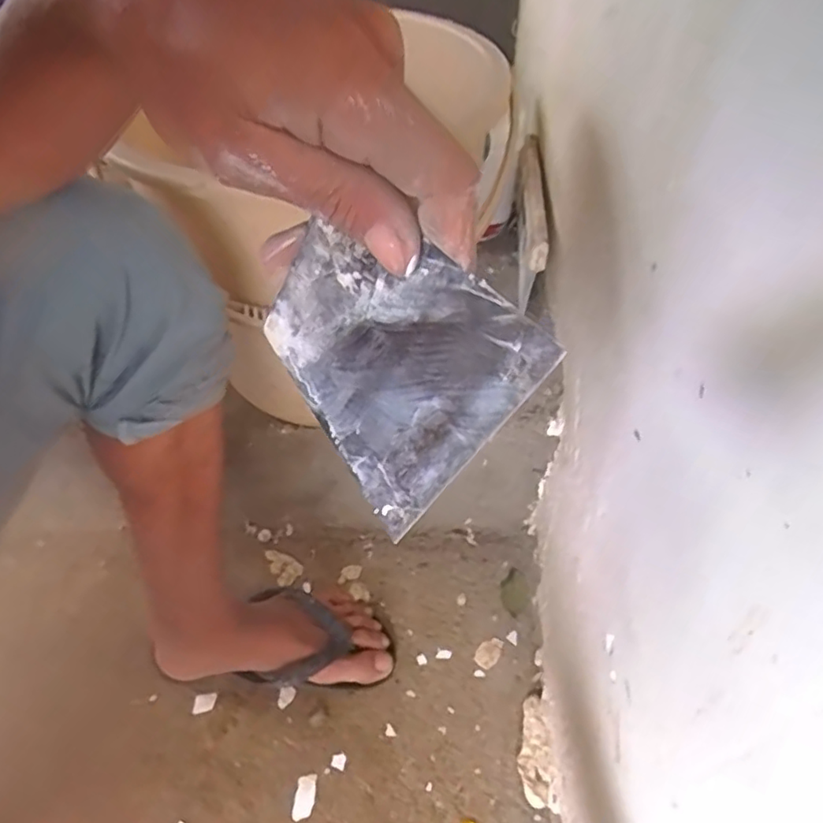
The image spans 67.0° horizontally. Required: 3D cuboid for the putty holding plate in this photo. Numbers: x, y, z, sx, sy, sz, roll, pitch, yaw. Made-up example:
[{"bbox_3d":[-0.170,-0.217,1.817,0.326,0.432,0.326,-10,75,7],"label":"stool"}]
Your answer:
[{"bbox_3d":[-0.011,-0.019,0.211,0.094,0.095,0.004,49,40,16],"label":"putty holding plate"}]

